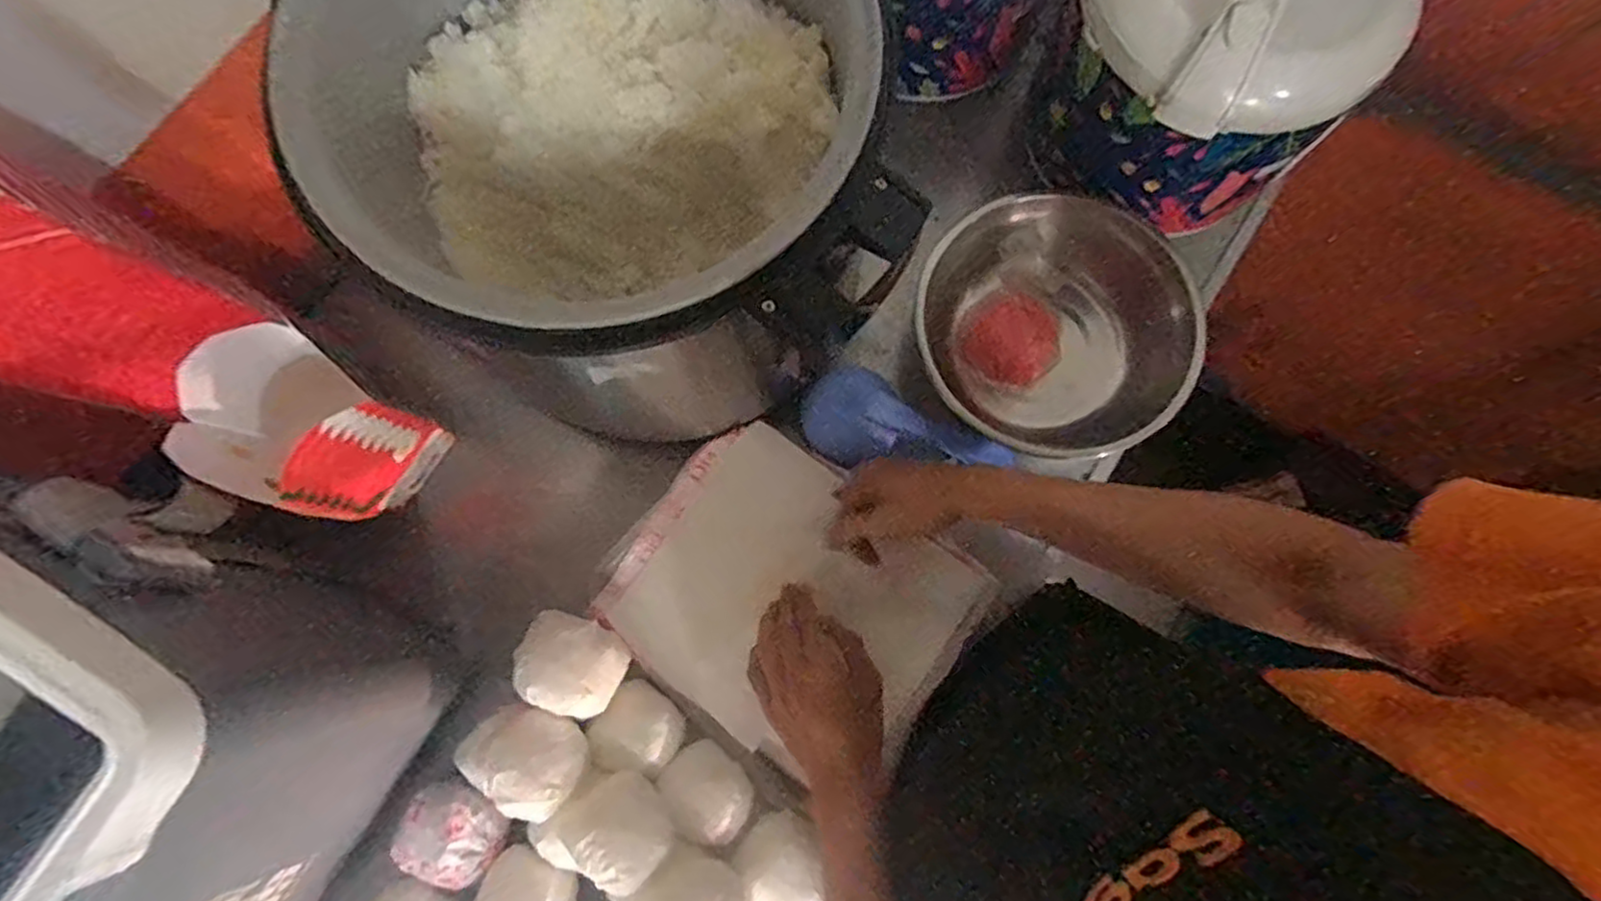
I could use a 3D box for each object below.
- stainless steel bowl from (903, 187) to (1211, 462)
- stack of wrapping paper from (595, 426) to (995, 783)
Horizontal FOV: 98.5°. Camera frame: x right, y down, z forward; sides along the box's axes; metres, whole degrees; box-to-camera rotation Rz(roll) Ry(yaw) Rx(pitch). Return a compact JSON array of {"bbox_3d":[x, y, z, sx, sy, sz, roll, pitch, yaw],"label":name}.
[{"bbox_3d":[0.230,-0.111,0.652,0.243,0.111,0.230,25,79,6],"label":"stainless steel bowl"},{"bbox_3d":[-0.012,0.135,0.625,0.300,0.038,0.237,35,81,7],"label":"stack of wrapping paper"}]

